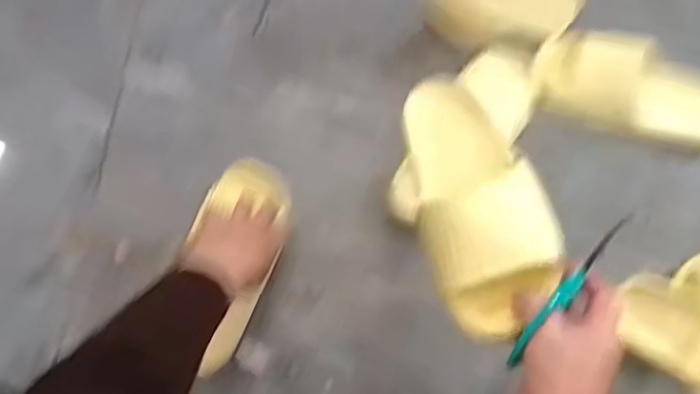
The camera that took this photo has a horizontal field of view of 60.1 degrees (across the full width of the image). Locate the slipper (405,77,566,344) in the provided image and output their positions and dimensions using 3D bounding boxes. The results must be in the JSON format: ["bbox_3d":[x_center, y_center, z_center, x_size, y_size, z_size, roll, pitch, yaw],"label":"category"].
[{"bbox_3d":[0.097,-0.006,0.475,0.090,0.061,0.217,-13,65,-1],"label":"slipper"}]

